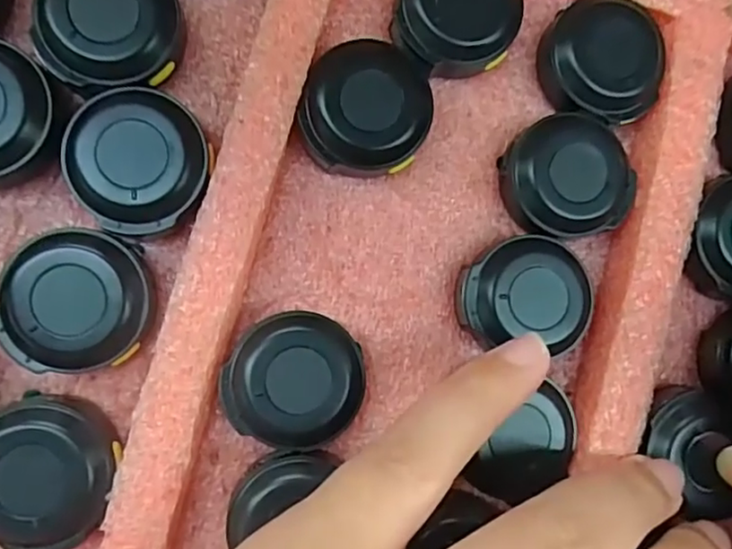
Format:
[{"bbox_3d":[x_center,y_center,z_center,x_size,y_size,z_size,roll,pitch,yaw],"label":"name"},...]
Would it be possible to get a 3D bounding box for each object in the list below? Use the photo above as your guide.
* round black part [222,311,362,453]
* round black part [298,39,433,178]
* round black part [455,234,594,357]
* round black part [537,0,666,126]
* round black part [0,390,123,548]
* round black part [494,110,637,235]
[{"bbox_3d":[-0.016,0.023,0.138,0.028,0.012,0.029,0,88,-9],"label":"round black part"},{"bbox_3d":[0.000,-0.037,0.143,0.029,0.011,0.029,0,88,-9],"label":"round black part"},{"bbox_3d":[0.037,0.004,0.147,0.031,0.012,0.026,6,87,-9],"label":"round black part"},{"bbox_3d":[0.058,-0.051,0.151,0.027,0.015,0.027,0,88,-9],"label":"round black part"},{"bbox_3d":[-0.067,0.041,0.129,0.028,0.011,0.030,0,88,-9],"label":"round black part"},{"bbox_3d":[0.048,-0.023,0.150,0.030,0.012,0.028,0,88,-9],"label":"round black part"}]

